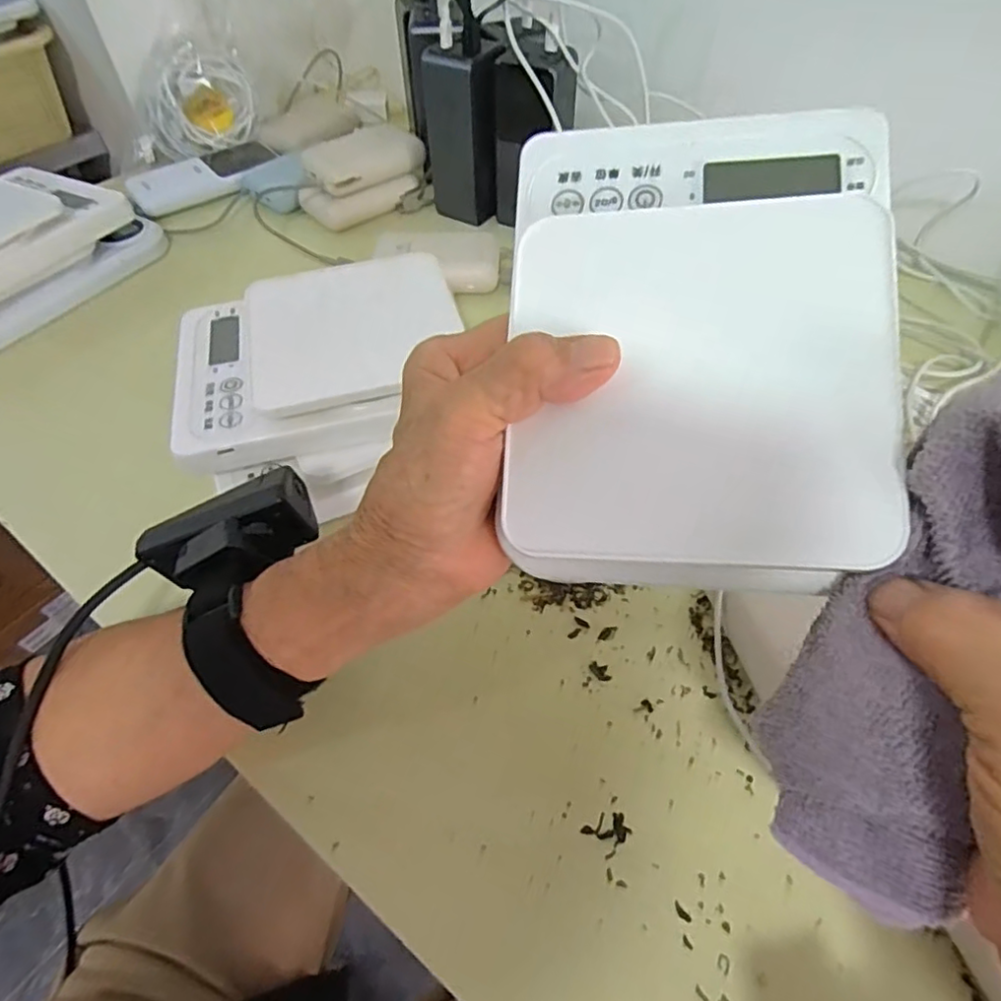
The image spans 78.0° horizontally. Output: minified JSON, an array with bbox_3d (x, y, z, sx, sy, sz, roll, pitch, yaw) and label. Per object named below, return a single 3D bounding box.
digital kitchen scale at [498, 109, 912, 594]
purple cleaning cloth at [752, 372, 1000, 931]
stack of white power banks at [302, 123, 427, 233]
[{"bbox_3d":[0.066,-0.060,0.213,0.123,0.018,0.174,1,76,12],"label":"digital kitchen scale"},{"bbox_3d":[0.124,0.043,0.171,0.063,0.152,0.033,22,12,16],"label":"purple cleaning cloth"},{"bbox_3d":[-0.129,-0.306,0.568,0.110,0.054,0.061,-36,61,-24],"label":"stack of white power banks"}]

